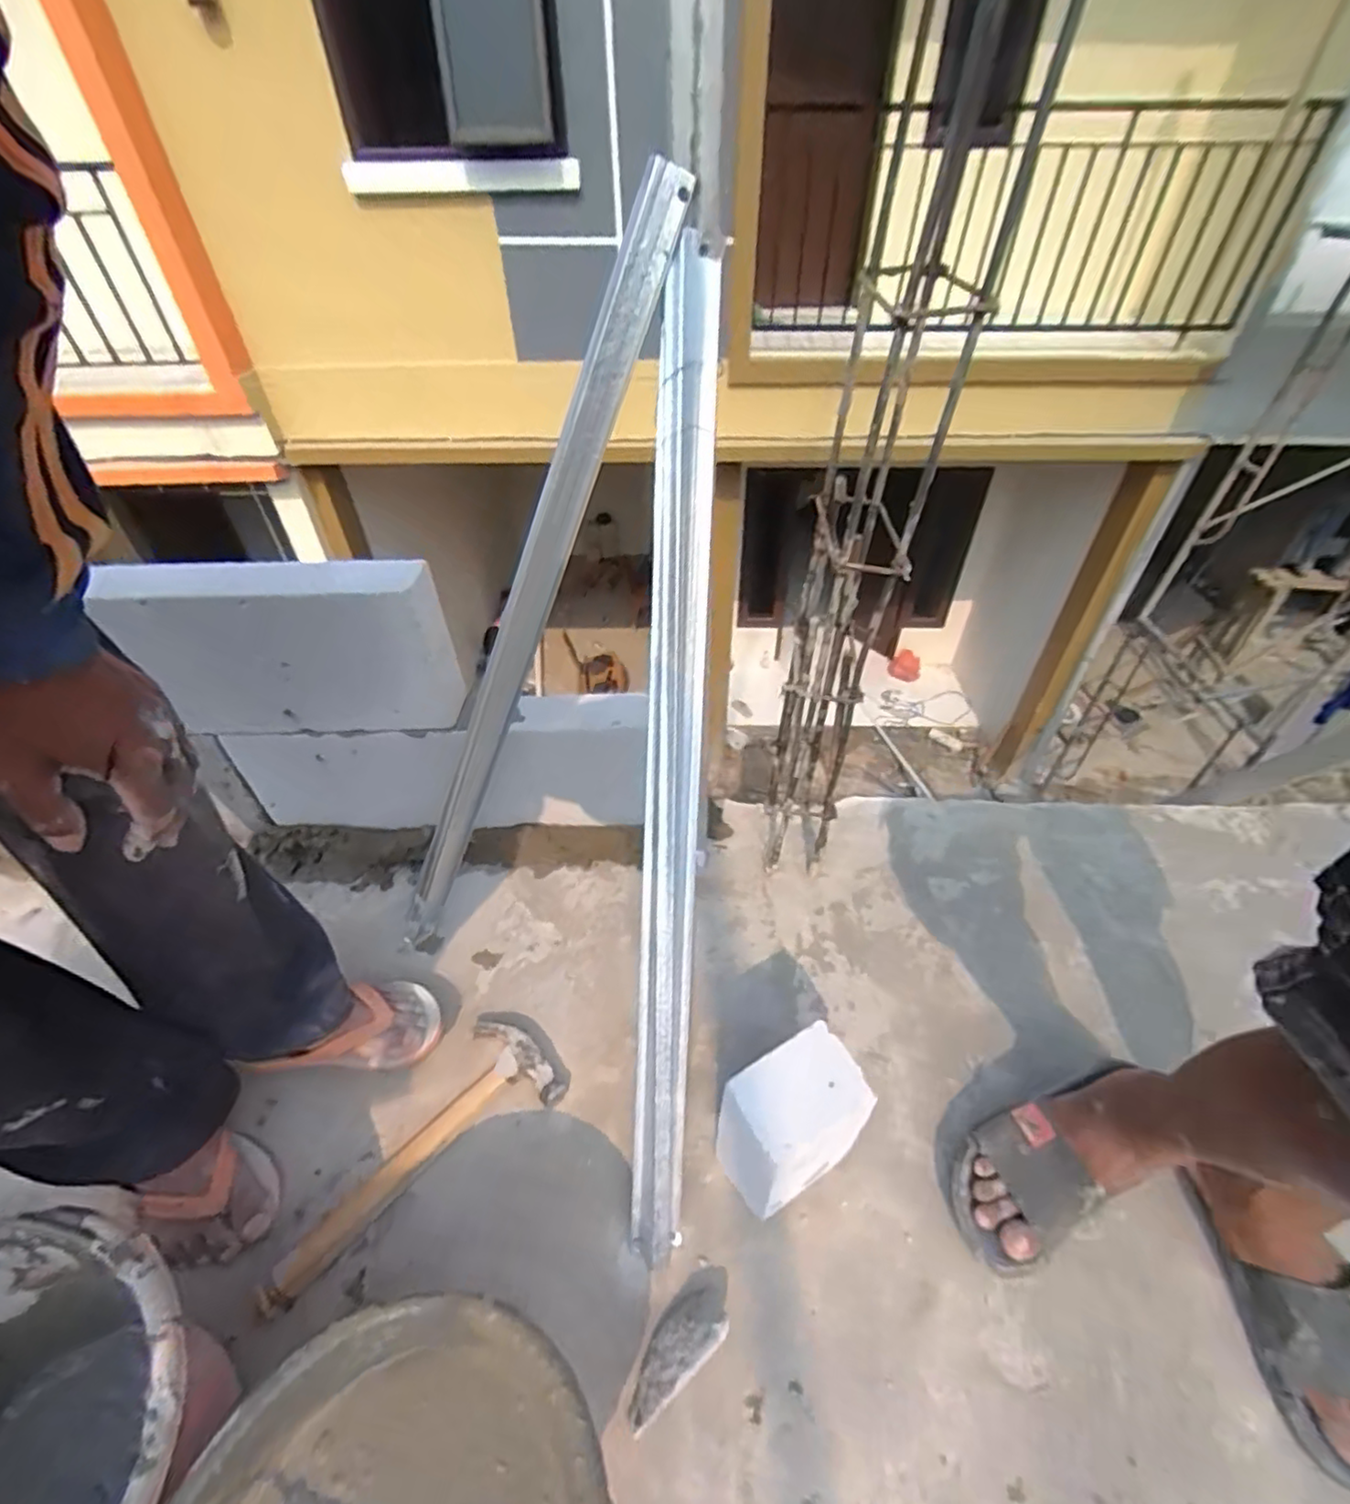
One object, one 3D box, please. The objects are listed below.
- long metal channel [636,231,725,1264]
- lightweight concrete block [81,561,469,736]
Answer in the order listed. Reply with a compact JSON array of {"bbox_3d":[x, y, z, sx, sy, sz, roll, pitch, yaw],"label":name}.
[{"bbox_3d":[-0.003,0.041,0.539,0.050,0.811,0.051,3,9,3],"label":"long metal channel"},{"bbox_3d":[-0.451,-0.124,0.796,0.372,0.206,0.073,1,44,2],"label":"lightweight concrete block"}]

